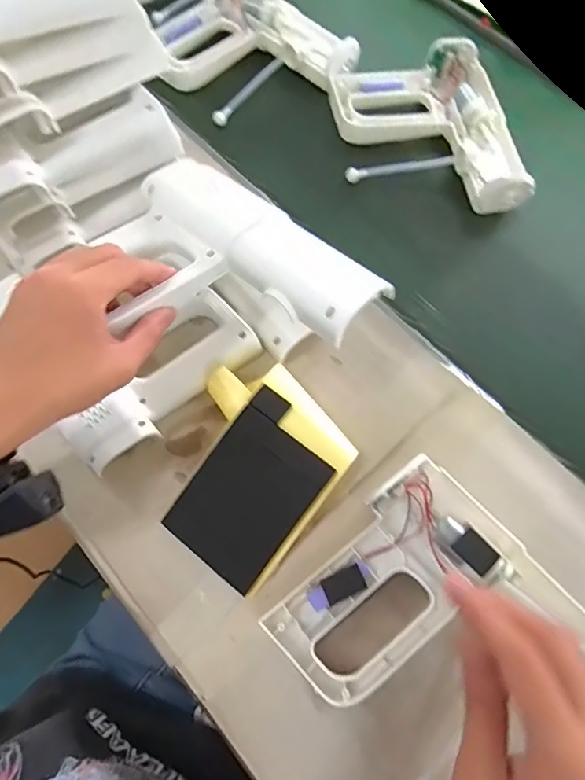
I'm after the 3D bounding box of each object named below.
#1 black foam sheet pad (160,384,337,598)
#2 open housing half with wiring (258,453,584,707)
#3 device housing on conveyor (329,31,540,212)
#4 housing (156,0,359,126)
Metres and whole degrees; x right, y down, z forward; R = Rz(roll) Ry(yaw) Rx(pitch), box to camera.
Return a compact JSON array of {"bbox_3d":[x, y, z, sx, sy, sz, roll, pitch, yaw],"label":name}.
[{"bbox_3d":[-0.031,0.080,0.398,0.087,0.006,0.139,37,88,7],"label":"black foam sheet pad"},{"bbox_3d":[0.110,0.179,0.359,0.181,0.051,0.204,-41,75,-14],"label":"open housing half with wiring"},{"bbox_3d":[0.149,-0.294,0.554,0.186,0.043,0.216,-6,70,-3],"label":"device housing on conveyor"},{"bbox_3d":[-0.056,-0.411,0.599,0.192,0.052,0.219,-41,74,-15],"label":"housing"}]

